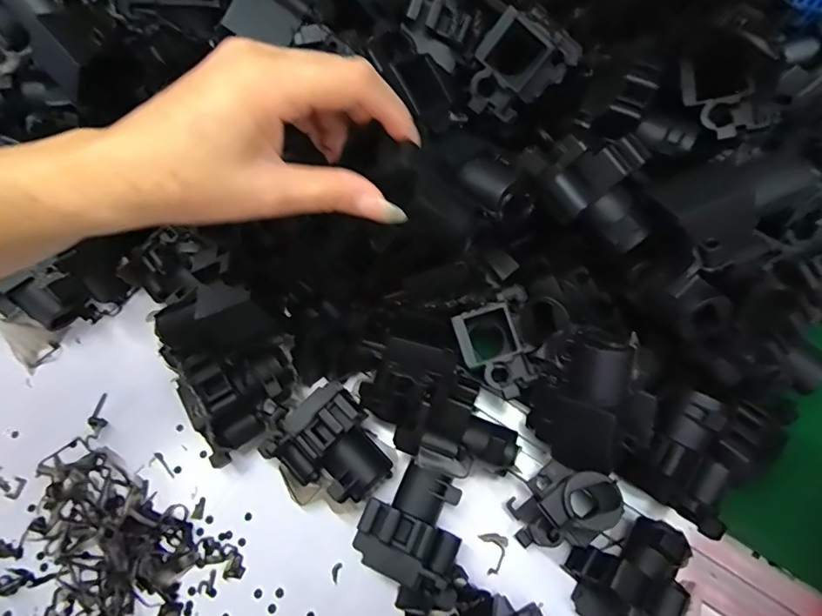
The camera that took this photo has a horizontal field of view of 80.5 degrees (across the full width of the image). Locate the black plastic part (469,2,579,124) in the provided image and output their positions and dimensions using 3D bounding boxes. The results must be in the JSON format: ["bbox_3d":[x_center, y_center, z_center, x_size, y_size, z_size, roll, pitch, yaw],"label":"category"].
[{"bbox_3d":[0.067,-0.146,0.299,0.056,0.063,0.011,22,30,-28],"label":"black plastic part"}]

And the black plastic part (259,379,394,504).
[{"bbox_3d":[-0.052,0.088,0.302,0.062,0.037,0.071,-40,71,-13],"label":"black plastic part"}]

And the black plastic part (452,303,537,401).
[{"bbox_3d":[0.051,0.026,0.293,0.036,0.011,0.055,-22,68,-6],"label":"black plastic part"}]

